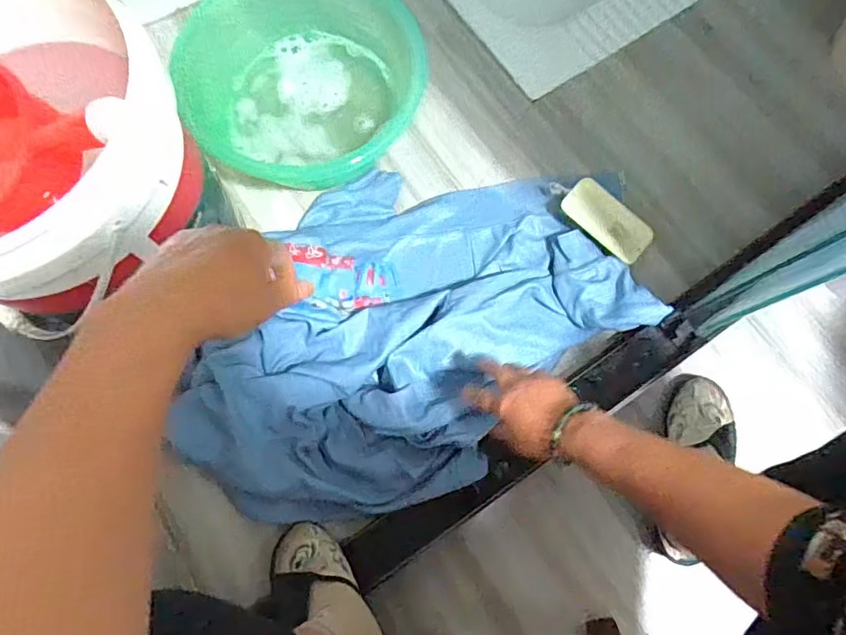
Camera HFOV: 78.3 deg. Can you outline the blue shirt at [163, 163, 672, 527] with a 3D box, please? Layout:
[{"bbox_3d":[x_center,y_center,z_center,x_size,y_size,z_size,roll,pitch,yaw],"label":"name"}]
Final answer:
[{"bbox_3d":[-0.029,0.007,0.689,0.586,0.078,0.398,-41,80,-10],"label":"blue shirt"}]

